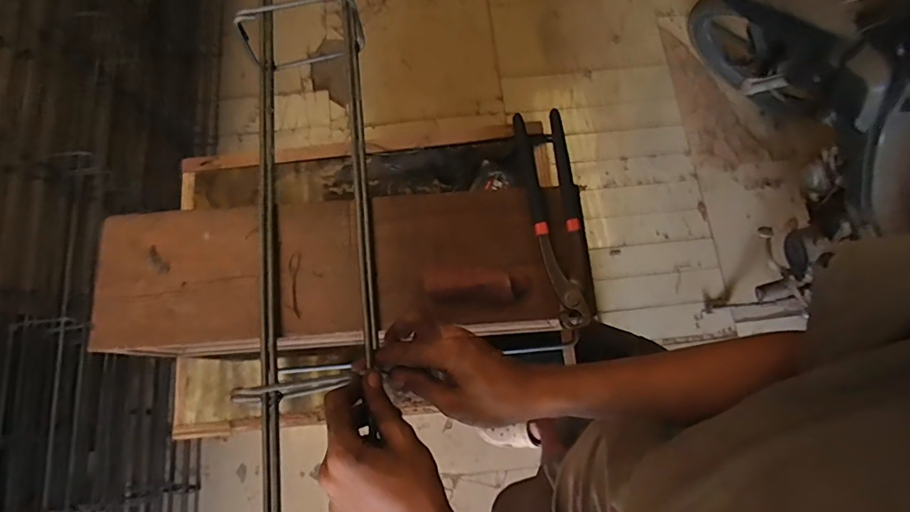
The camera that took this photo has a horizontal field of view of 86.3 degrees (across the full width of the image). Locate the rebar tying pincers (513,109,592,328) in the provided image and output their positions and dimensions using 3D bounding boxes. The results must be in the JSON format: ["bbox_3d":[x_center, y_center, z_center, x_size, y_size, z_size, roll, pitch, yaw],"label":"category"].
[{"bbox_3d":[0.099,-0.039,0.463,0.048,0.017,0.207,-9,76,-2],"label":"rebar tying pincers"}]

